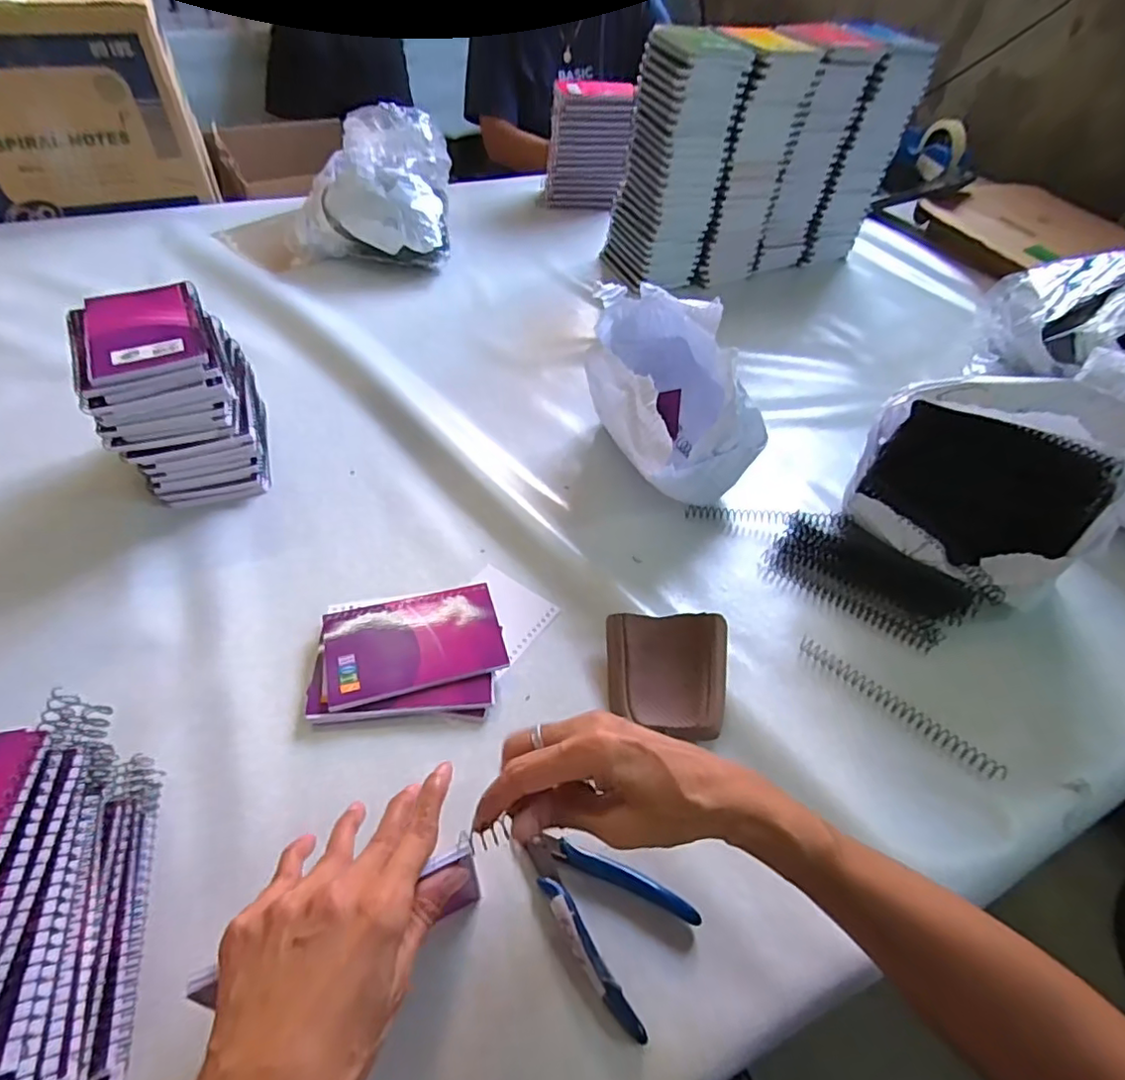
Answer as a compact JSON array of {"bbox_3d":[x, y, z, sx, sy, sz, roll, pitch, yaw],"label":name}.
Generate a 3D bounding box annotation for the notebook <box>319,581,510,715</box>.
[{"bbox_3d":[-0.113,0.075,0.452,0.128,0.011,0.080,-11,56,-15],"label":"notebook"}]

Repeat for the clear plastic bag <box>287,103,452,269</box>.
[{"bbox_3d":[-0.288,-0.516,0.876,0.233,0.150,0.208,-1,48,-5],"label":"clear plastic bag"}]

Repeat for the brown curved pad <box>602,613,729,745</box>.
[{"bbox_3d":[0.077,0.099,0.437,0.087,0.013,0.088,-2,61,8],"label":"brown curved pad"}]

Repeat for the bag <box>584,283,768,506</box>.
[{"bbox_3d":[0.103,-0.143,0.576,0.138,0.143,0.211,-13,51,-15],"label":"bag"}]

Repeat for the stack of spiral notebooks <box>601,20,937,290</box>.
[{"bbox_3d":[0.287,-0.566,0.885,0.412,0.282,0.139,-16,51,-17],"label":"stack of spiral notebooks"}]

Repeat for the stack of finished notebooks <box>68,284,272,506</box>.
[{"bbox_3d":[-0.342,-0.127,0.534,0.112,0.139,0.132,-19,52,-20],"label":"stack of finished notebooks"}]

